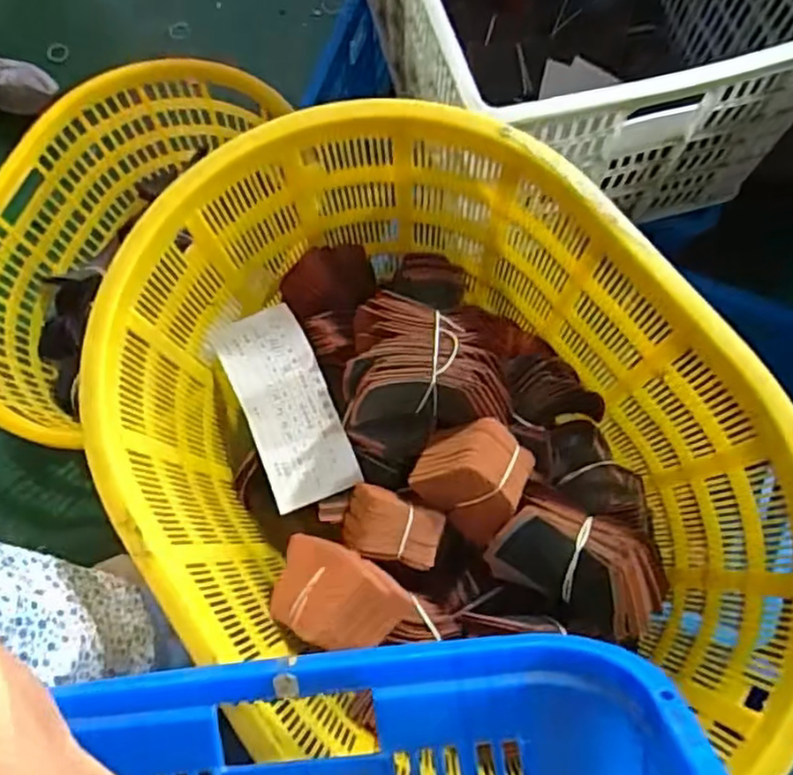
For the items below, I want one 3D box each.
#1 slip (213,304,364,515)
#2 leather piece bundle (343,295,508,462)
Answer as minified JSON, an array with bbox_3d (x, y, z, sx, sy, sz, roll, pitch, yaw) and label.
[{"bbox_3d":[-0.117,0.022,0.725,0.094,0.020,0.204,-22,90,6],"label":"slip"},{"bbox_3d":[0.023,-0.017,0.688,0.155,0.098,0.155,-7,72,-1],"label":"leather piece bundle"}]

